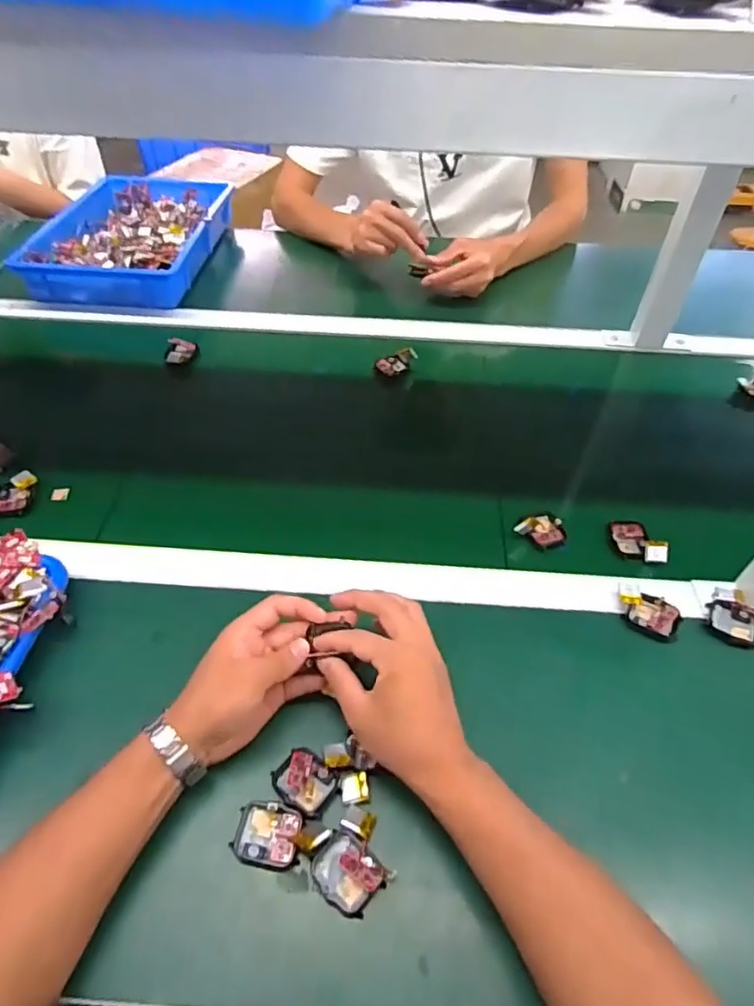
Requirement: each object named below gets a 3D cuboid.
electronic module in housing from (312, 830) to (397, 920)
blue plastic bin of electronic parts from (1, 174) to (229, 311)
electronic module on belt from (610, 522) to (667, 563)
[{"bbox_3d":[-0.019,0.252,0.402,0.048,0.016,0.039,35,57,27],"label":"electronic module in housing"},{"bbox_3d":[-0.399,-0.448,0.977,0.256,0.054,0.371,5,49,4],"label":"blue plastic bin of electronic parts"},{"bbox_3d":[0.266,0.037,0.596,0.056,0.016,0.045,21,52,17],"label":"electronic module on belt"}]

